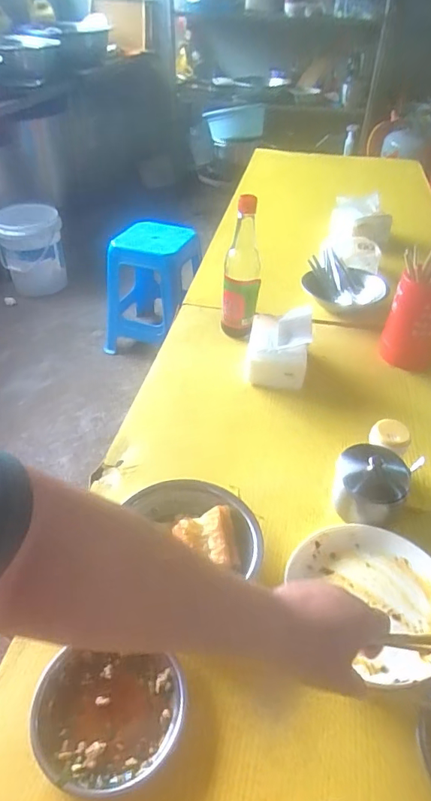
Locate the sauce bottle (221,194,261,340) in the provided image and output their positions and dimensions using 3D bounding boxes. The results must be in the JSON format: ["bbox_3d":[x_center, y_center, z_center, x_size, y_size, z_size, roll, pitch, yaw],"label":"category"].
[{"bbox_3d":[0.044,-0.222,0.841,0.065,0.238,0.051,3,43,2],"label":"sauce bottle"}]

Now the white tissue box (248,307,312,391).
[{"bbox_3d":[0.104,-0.091,0.809,0.100,0.084,0.123,6,43,6],"label":"white tissue box"}]

